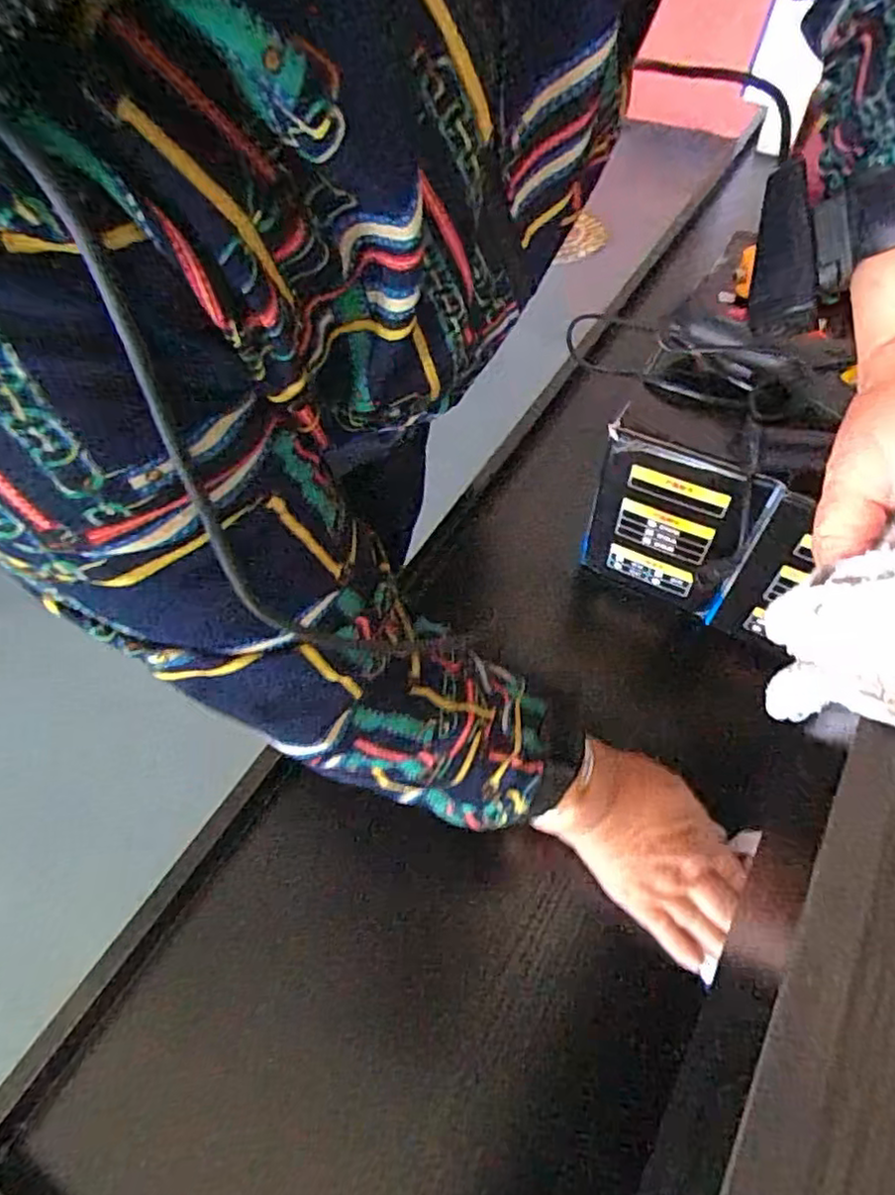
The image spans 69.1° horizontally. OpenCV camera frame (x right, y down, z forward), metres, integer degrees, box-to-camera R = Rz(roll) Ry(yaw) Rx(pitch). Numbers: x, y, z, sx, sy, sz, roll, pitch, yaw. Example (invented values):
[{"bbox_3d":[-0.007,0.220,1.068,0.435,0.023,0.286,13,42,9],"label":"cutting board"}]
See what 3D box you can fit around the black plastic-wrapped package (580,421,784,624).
[{"bbox_3d":[0.174,-0.052,0.521,0.128,0.168,0.019,31,62,23],"label":"black plastic-wrapped package"}]

